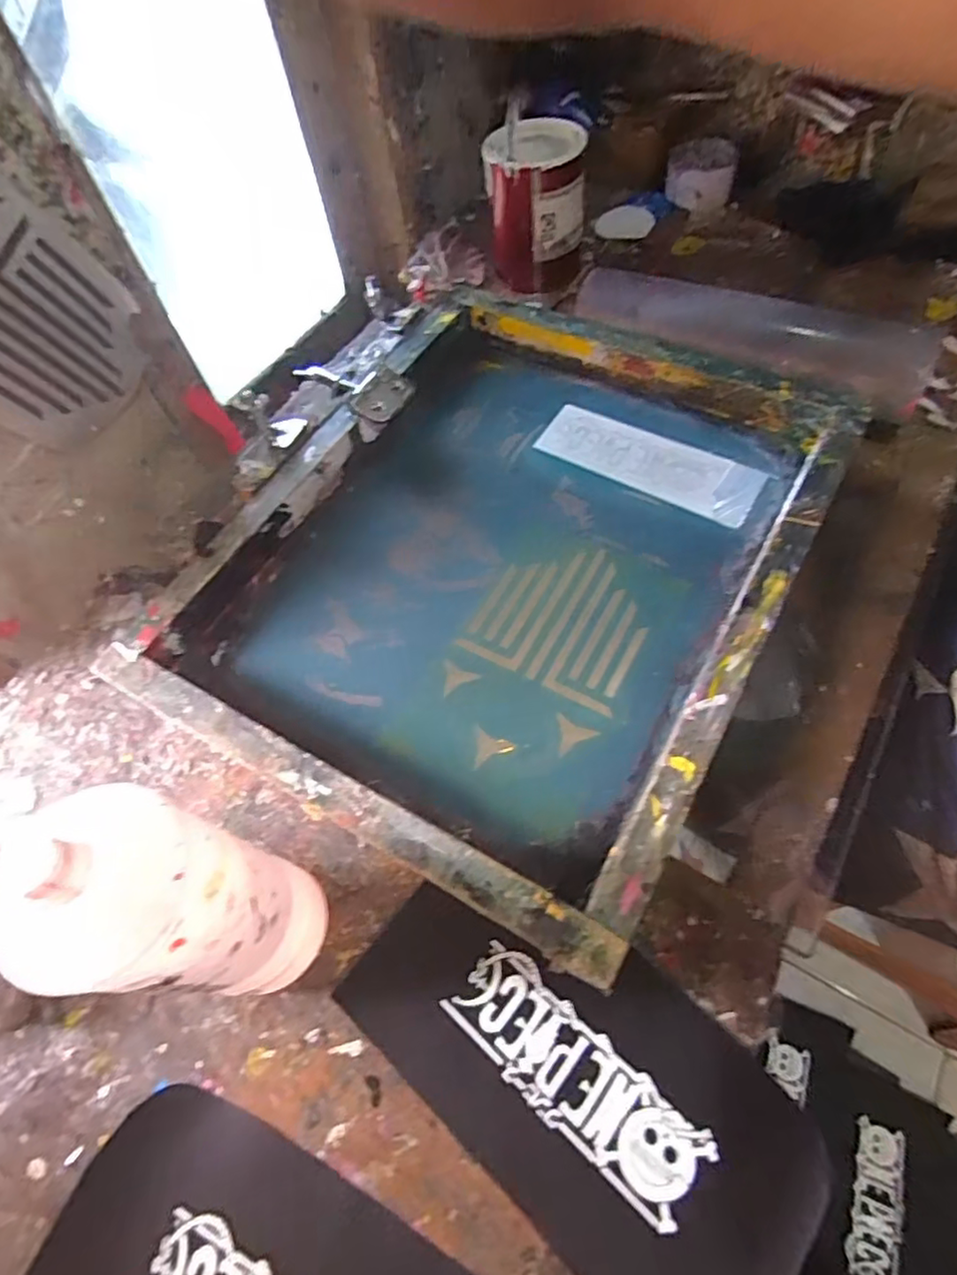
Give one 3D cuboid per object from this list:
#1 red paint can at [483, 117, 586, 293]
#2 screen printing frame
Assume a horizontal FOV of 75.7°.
[{"bbox_3d":[0.069,-0.499,0.718,0.111,0.138,0.099,1,60,7],"label":"red paint can"},{"bbox_3d":[0.023,-0.084,0.548,0.456,0.055,0.538,26,66,17],"label":"screen printing frame"}]

